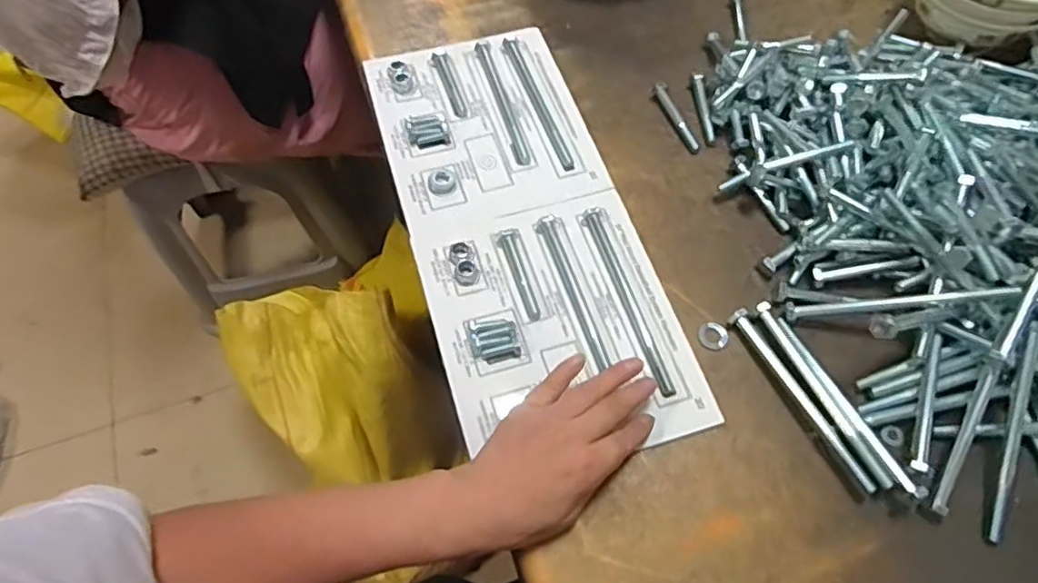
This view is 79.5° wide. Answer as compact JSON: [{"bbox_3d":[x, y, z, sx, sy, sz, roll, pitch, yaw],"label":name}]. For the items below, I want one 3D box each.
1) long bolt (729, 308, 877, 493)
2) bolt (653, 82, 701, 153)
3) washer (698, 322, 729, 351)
[{"bbox_3d":[0.210,0.076,0.465,0.016,0.021,0.152,-25,67,-13],"label":"long bolt"},{"bbox_3d":[0.152,-0.168,0.602,0.012,0.016,0.081,-17,65,-10],"label":"bolt"},{"bbox_3d":[0.155,0.035,0.497,0.023,0.004,0.022,1,64,-1],"label":"washer"}]

